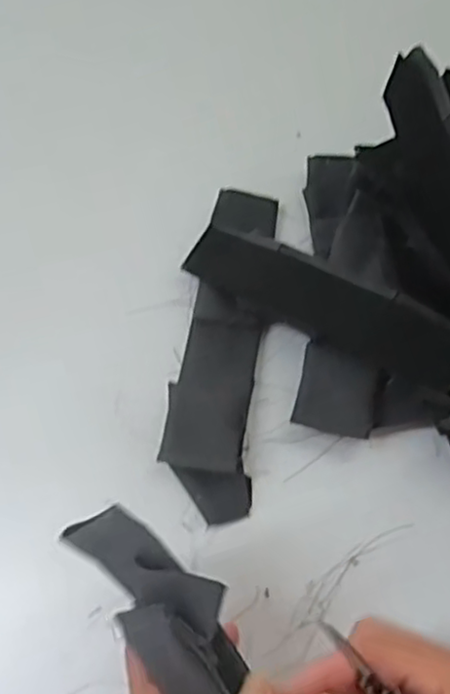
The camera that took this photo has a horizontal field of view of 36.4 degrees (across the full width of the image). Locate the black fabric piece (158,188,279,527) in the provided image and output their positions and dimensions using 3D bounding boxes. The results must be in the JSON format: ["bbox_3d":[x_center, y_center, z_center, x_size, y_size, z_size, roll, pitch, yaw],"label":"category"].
[{"bbox_3d":[-0.001,-0.006,0.431,0.052,0.029,0.219,5,66,2],"label":"black fabric piece"}]

